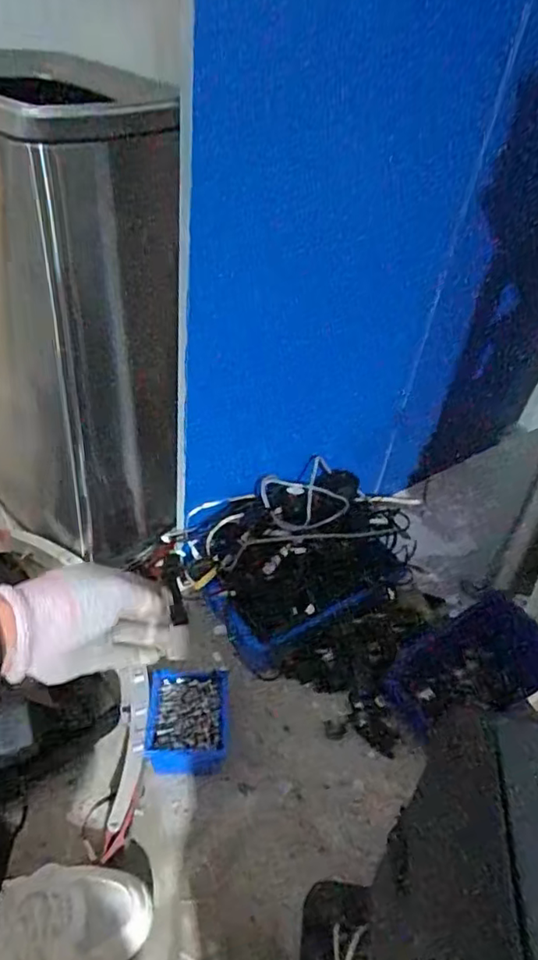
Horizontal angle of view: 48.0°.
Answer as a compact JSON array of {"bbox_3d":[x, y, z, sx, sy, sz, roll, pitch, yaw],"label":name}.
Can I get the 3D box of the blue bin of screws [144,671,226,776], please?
[{"bbox_3d":[-0.107,0.317,0.809,0.106,0.049,0.139,1,41,-5],"label":"blue bin of screws"}]

